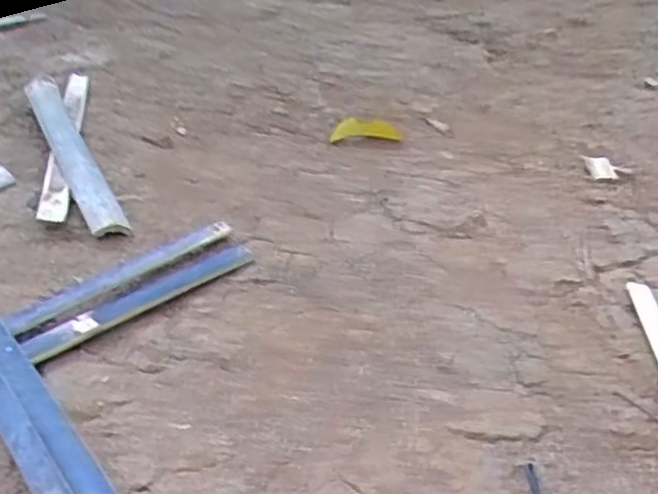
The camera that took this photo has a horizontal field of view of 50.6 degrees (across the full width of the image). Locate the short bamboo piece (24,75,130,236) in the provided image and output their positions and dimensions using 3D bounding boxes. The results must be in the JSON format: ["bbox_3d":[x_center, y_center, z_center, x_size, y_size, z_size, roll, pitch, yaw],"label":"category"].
[{"bbox_3d":[-0.346,-0.135,0.929,0.051,0.045,0.384,-18,41,-25],"label":"short bamboo piece"}]

